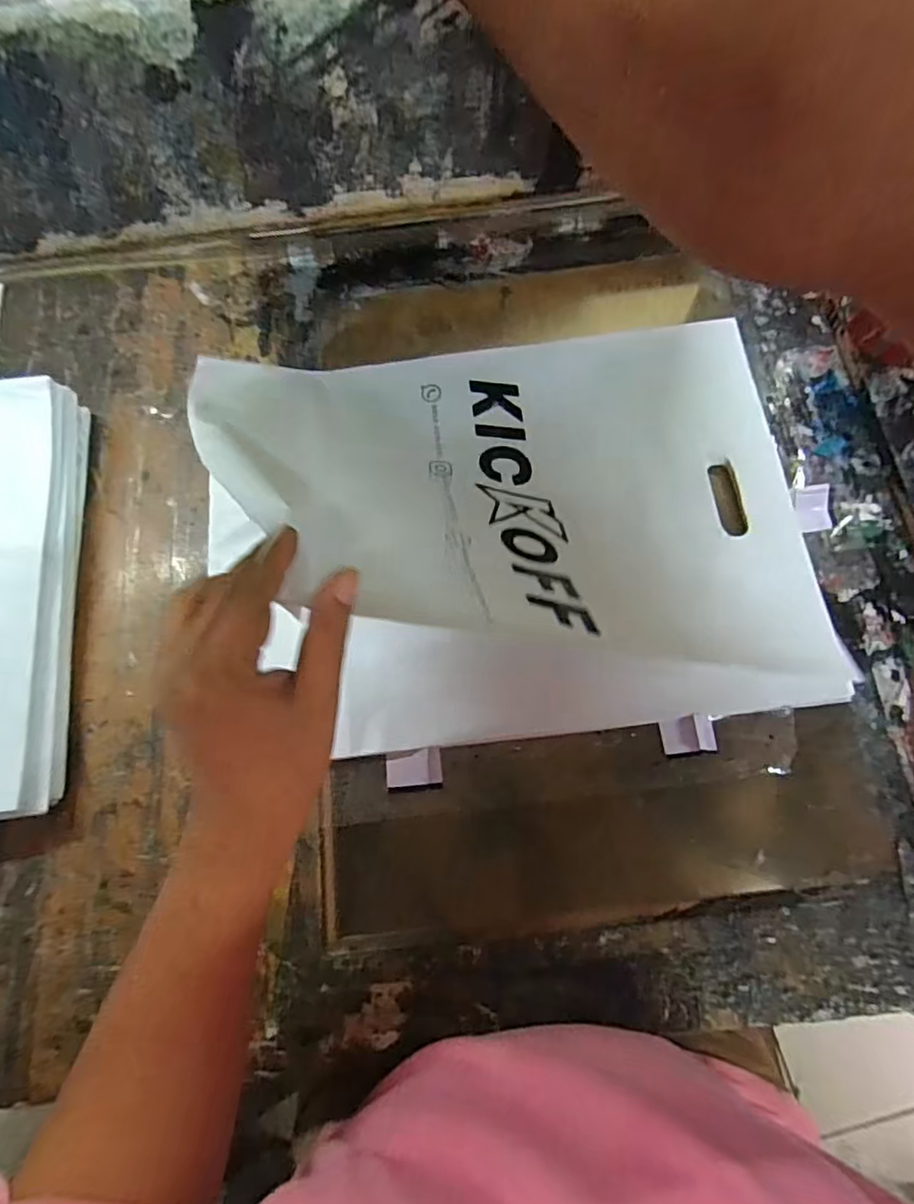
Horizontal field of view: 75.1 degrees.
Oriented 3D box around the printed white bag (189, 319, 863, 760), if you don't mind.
[{"bbox_3d":[0.041,-0.082,0.446,0.388,0.139,0.347,-7,73,0],"label":"printed white bag"}]

